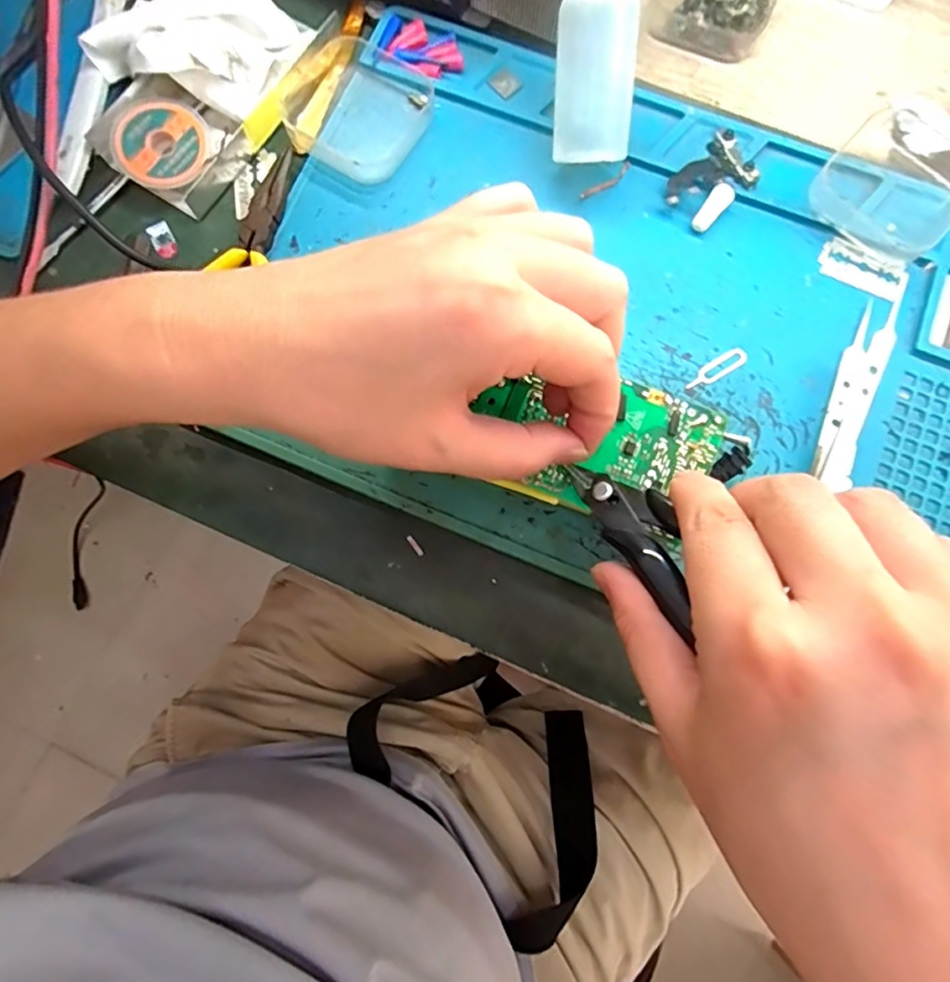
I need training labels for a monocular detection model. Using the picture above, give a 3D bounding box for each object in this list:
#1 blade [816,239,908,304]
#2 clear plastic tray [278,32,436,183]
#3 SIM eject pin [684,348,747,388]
[{"bbox_3d":[0.189,-0.107,0.269,0.042,0.004,0.019,29,81,5],"label":"blade"},{"bbox_3d":[-0.058,-0.196,0.281,0.069,0.014,0.068,37,82,6],"label":"clear plastic tray"},{"bbox_3d":[0.114,-0.057,0.260,0.034,0.004,0.009,-30,81,-5],"label":"SIM eject pin"}]

